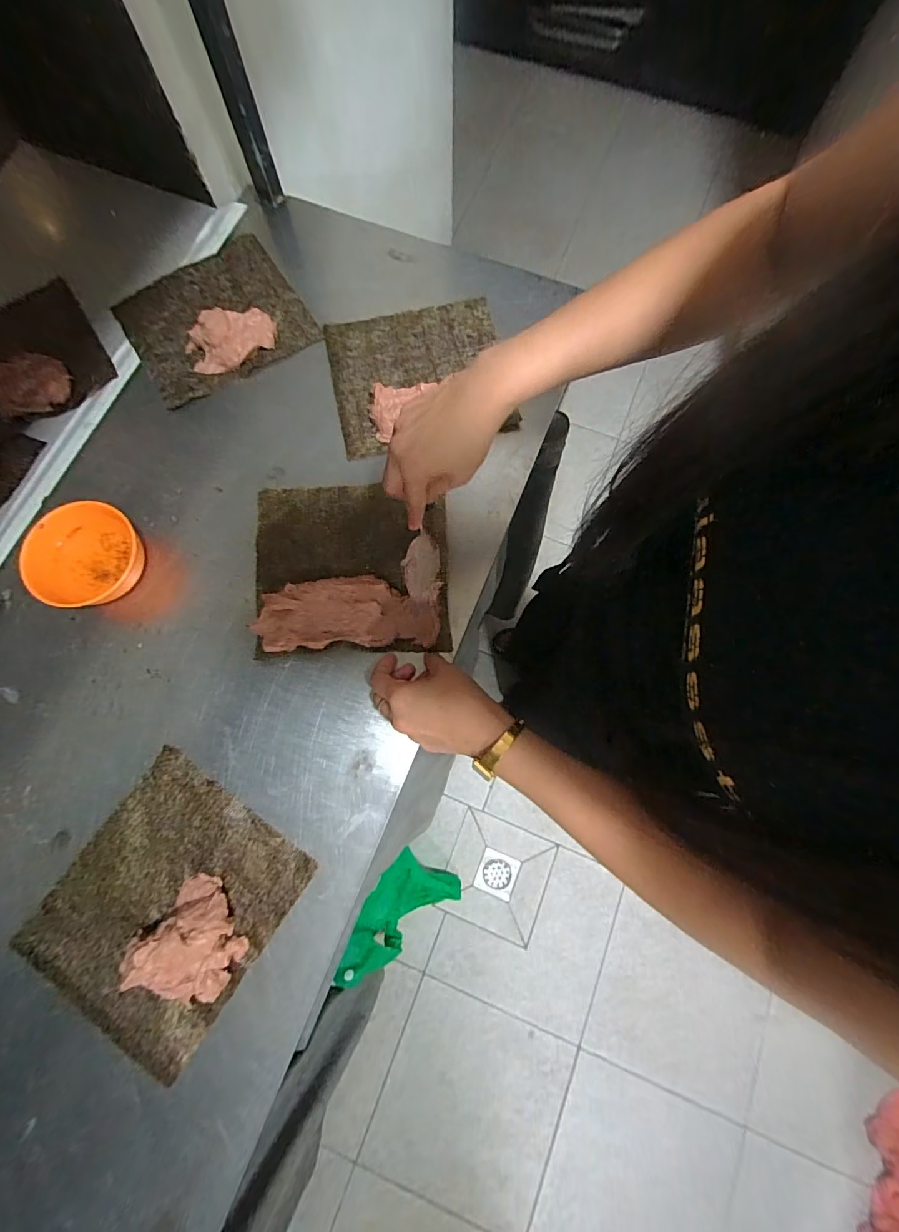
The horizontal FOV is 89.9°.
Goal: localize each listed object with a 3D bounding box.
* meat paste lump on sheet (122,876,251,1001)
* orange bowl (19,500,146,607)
[{"bbox_3d":[-0.215,0.274,0.373,0.080,0.032,0.080,0,76,0],"label":"meat paste lump on sheet"},{"bbox_3d":[-0.357,-0.057,0.448,0.095,0.046,0.107,16,76,4],"label":"orange bowl"}]

